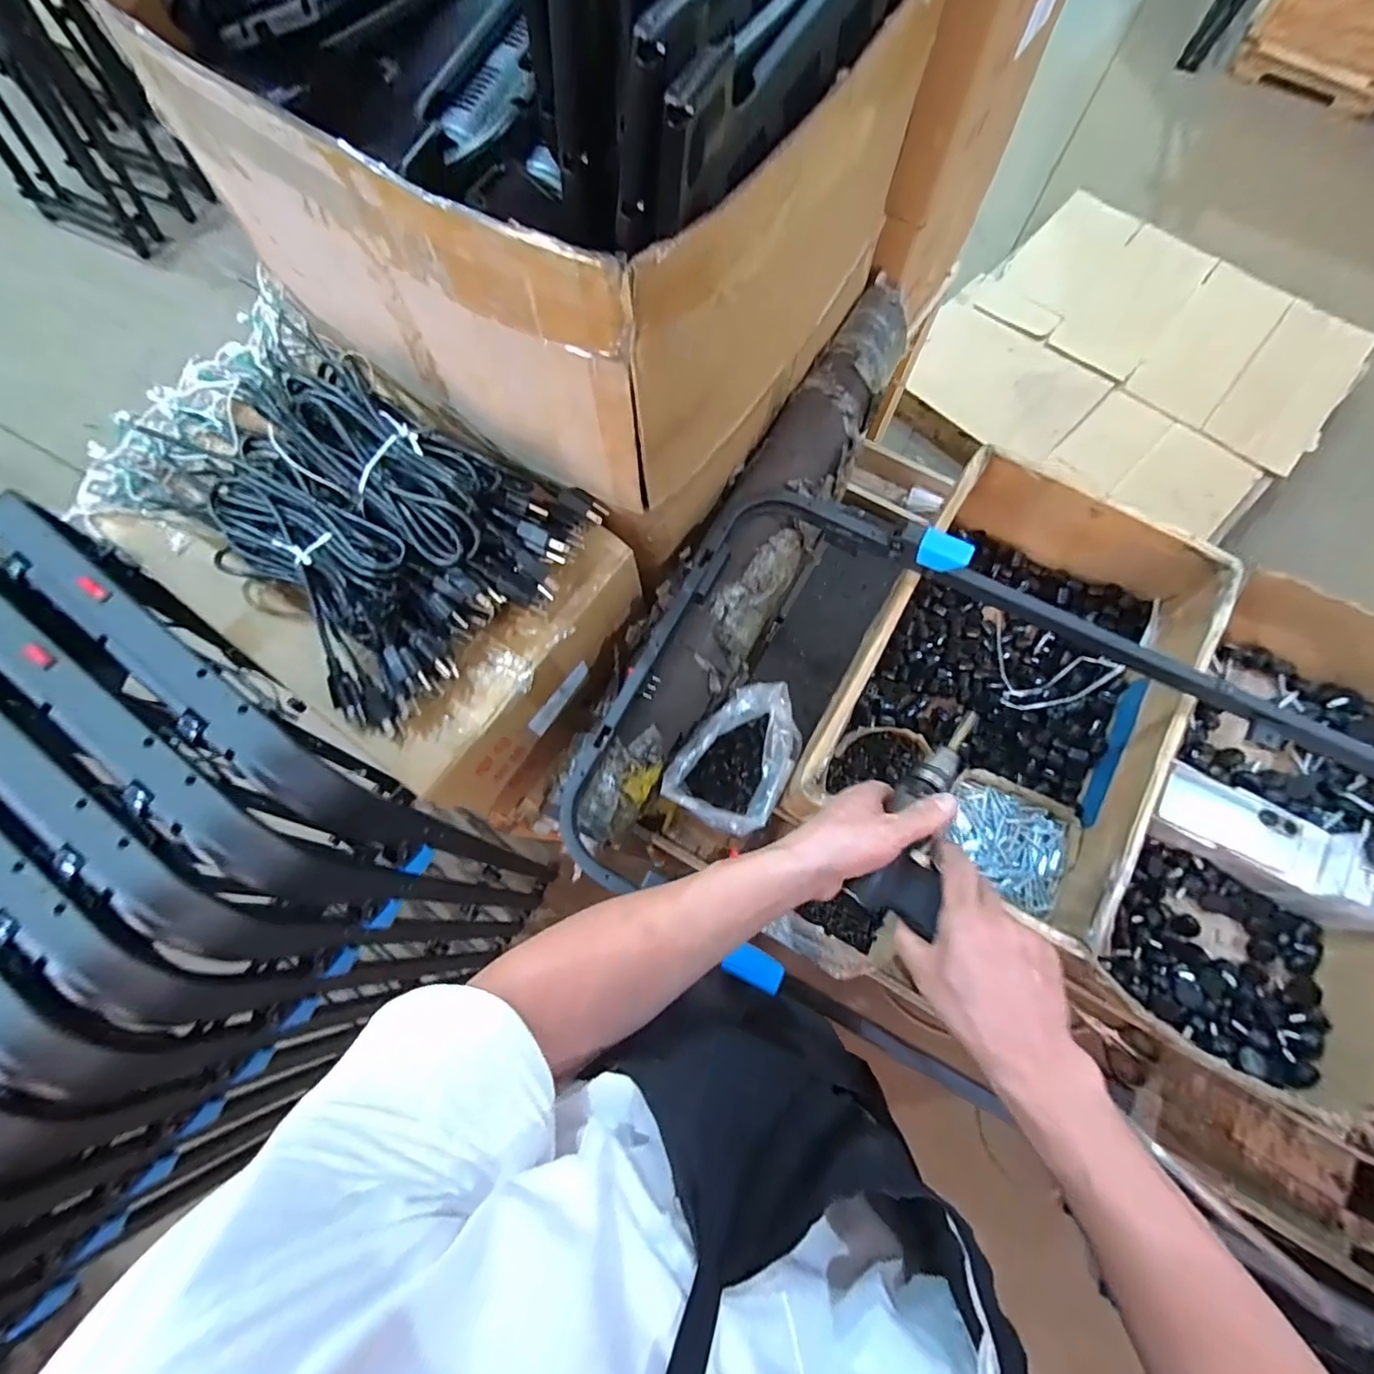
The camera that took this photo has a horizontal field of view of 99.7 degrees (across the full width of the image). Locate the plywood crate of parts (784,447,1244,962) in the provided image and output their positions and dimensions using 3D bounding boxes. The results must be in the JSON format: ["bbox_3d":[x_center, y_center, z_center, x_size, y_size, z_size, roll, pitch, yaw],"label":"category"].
[{"bbox_3d":[0.399,0.003,0.742,0.348,0.160,0.513,29,77,9],"label":"plywood crate of parts"}]

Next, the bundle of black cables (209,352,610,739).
[{"bbox_3d":[-0.325,-0.177,0.593,0.374,0.096,0.315,38,79,11],"label":"bundle of black cables"}]

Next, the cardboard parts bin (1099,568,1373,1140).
[{"bbox_3d":[0.709,0.165,0.713,0.327,0.140,0.594,25,77,8],"label":"cardboard parts bin"}]

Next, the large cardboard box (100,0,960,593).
[{"bbox_3d":[-0.118,-0.530,0.642,0.558,0.366,0.531,33,78,10],"label":"large cardboard box"}]

